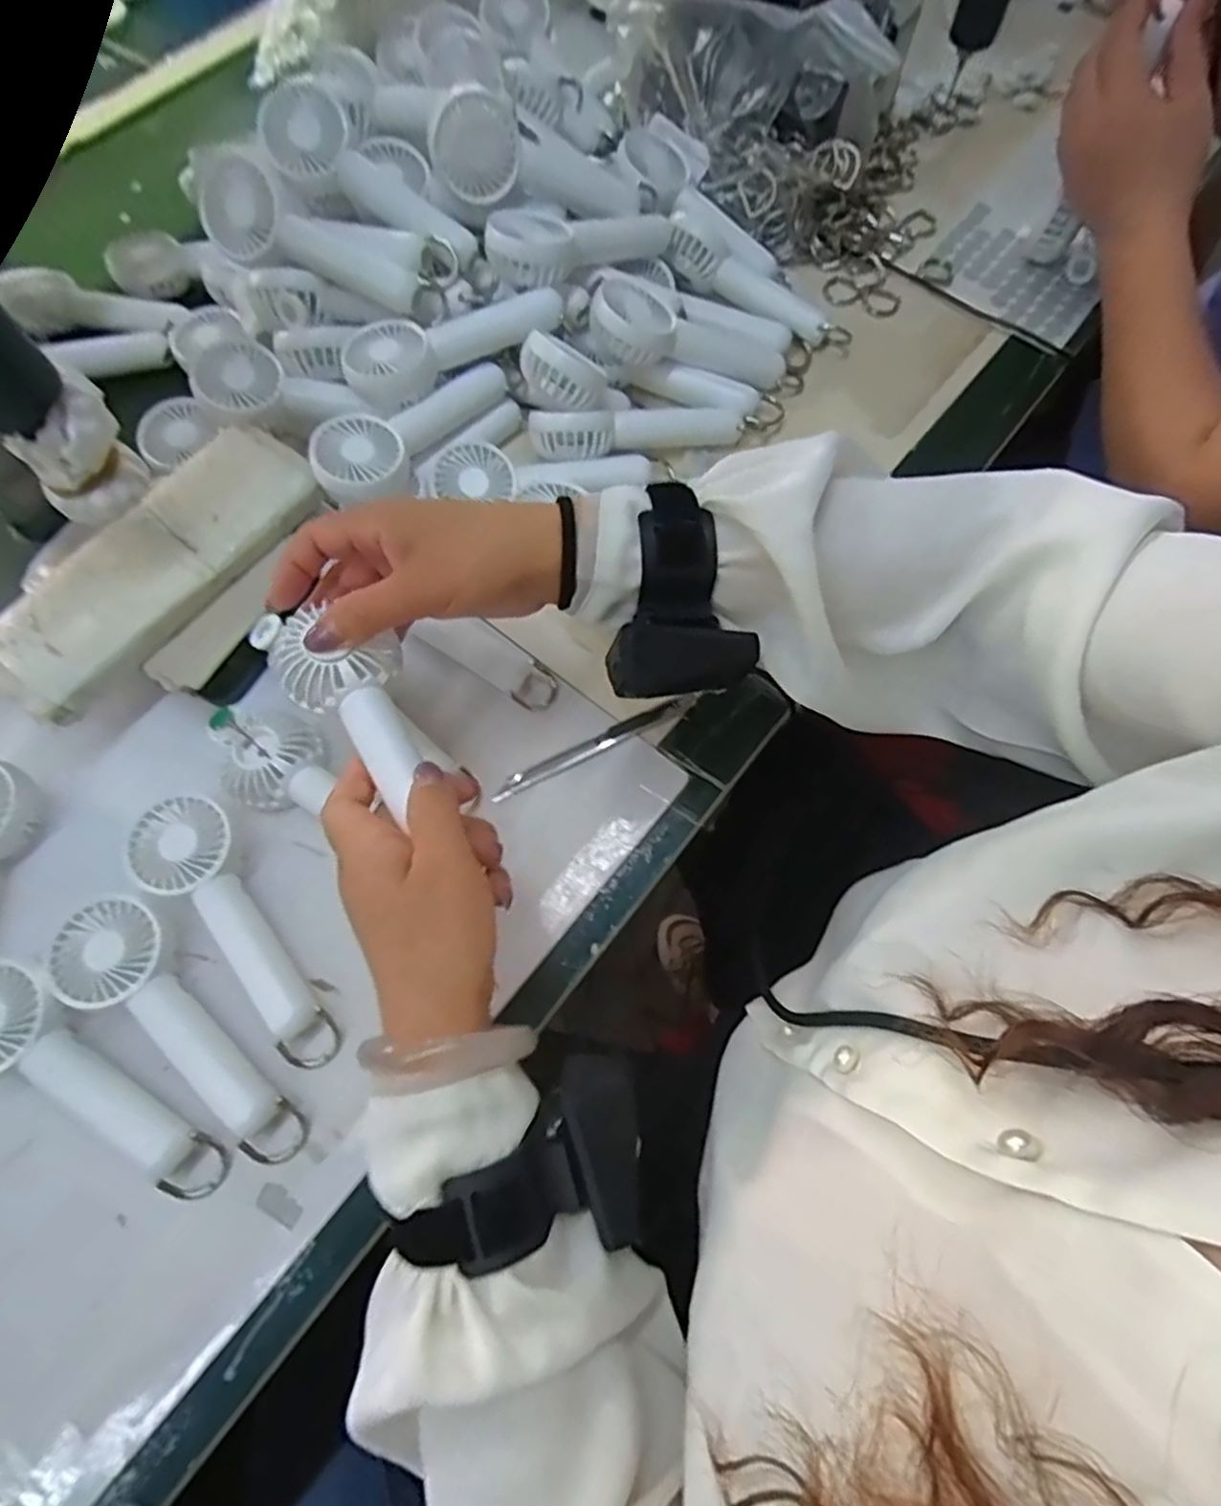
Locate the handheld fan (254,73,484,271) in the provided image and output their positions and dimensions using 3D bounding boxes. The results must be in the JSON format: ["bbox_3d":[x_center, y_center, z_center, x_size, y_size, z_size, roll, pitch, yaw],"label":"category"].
[{"bbox_3d":[-0.153,-0.369,0.457,0.145,0.029,0.044,31,70,-12],"label":"handheld fan"}]

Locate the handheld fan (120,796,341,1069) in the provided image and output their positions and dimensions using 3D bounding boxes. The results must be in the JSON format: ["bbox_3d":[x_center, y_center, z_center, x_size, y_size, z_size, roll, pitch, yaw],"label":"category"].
[{"bbox_3d":[-0.196,0.091,0.380,0.053,0.030,0.161,-42,74,-15],"label":"handheld fan"}]

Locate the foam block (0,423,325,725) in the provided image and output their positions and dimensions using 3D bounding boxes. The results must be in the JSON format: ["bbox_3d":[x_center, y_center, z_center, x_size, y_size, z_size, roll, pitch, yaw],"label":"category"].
[{"bbox_3d":[-0.277,-0.113,0.429,0.082,0.021,0.216,37,73,14],"label":"foam block"}]

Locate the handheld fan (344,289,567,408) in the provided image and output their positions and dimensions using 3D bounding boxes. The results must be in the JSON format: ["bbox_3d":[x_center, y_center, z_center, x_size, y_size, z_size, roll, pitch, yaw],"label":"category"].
[{"bbox_3d":[-0.105,-0.276,0.465,0.145,0.032,0.047,-29,71,-11],"label":"handheld fan"}]

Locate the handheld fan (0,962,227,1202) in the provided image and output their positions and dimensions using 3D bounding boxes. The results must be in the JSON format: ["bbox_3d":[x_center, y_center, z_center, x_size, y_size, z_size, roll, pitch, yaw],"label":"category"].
[{"bbox_3d":[-0.265,0.161,0.356,0.169,0.035,0.053,25,70,10],"label":"handheld fan"}]

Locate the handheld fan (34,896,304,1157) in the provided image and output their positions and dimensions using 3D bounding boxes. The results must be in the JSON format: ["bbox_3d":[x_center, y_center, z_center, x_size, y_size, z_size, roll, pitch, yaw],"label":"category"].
[{"bbox_3d":[-0.215,0.138,0.361,0.158,0.034,0.052,34,72,13],"label":"handheld fan"}]

